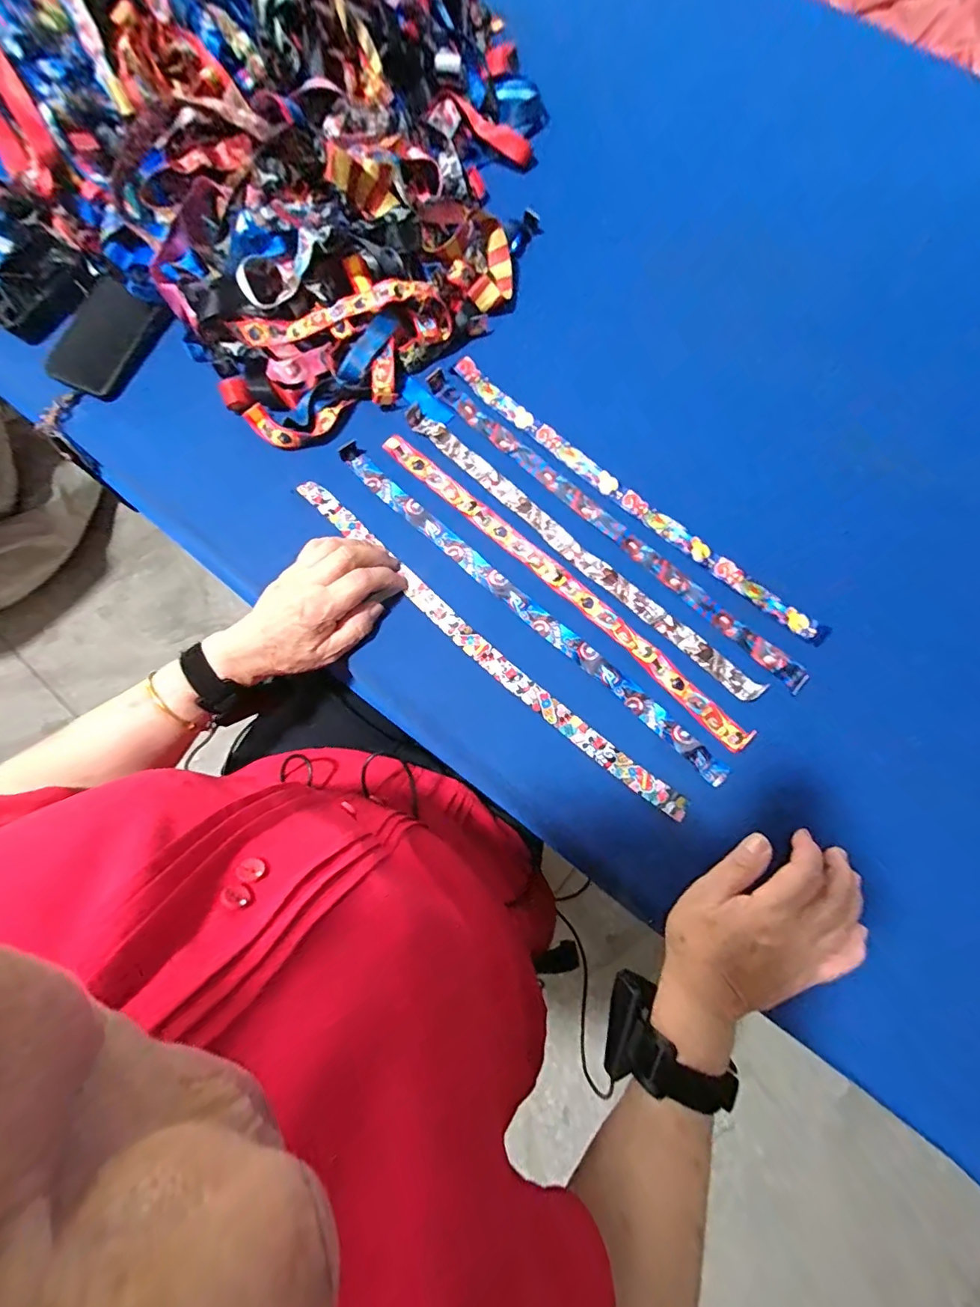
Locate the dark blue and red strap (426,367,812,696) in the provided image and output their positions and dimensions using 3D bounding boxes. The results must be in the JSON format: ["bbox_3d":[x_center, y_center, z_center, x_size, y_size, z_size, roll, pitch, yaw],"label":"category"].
[{"bbox_3d":[0.111,-0.127,0.462,0.452,0.008,0.025,43,79,8],"label":"dark blue and red strap"}]

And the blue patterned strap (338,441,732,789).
[{"bbox_3d":[0.028,-0.046,0.444,0.448,0.010,0.023,42,78,9],"label":"blue patterned strap"}]

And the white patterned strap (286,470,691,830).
[{"bbox_3d":[-0.012,-0.010,0.438,0.447,0.009,0.026,41,82,9],"label":"white patterned strap"}]

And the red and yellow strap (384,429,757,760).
[{"bbox_3d":[0.065,-0.068,0.449,0.425,0.004,0.027,43,82,8],"label":"red and yellow strap"}]

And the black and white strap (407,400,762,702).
[{"bbox_3d":[0.080,-0.101,0.457,0.413,0.006,0.025,42,82,8],"label":"black and white strap"}]

